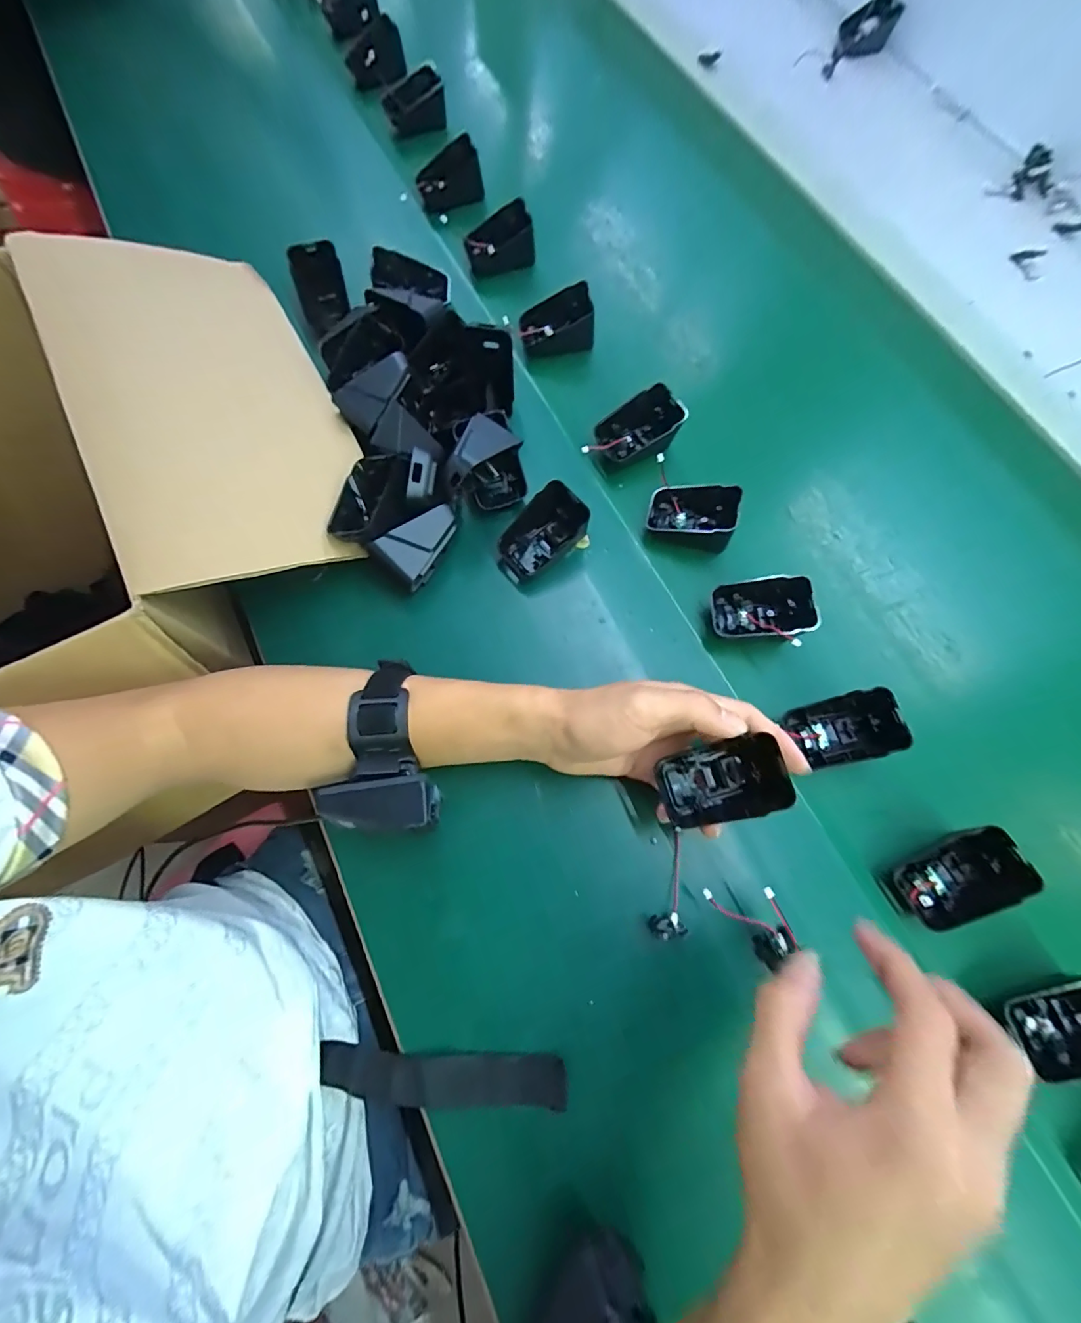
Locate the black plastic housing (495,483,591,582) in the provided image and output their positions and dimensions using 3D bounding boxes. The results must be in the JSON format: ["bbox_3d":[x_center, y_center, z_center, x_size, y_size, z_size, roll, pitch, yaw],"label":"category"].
[{"bbox_3d":[0.001,-0.096,0.382,0.067,0.046,0.047,-40,78,-14],"label":"black plastic housing"}]

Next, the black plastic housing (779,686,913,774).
[{"bbox_3d":[0.209,0.046,0.343,0.069,0.022,0.047,-23,75,24],"label":"black plastic housing"}]

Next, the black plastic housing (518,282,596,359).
[{"bbox_3d":[0.014,-0.308,0.454,0.065,0.046,0.043,-9,72,-5],"label":"black plastic housing"}]

